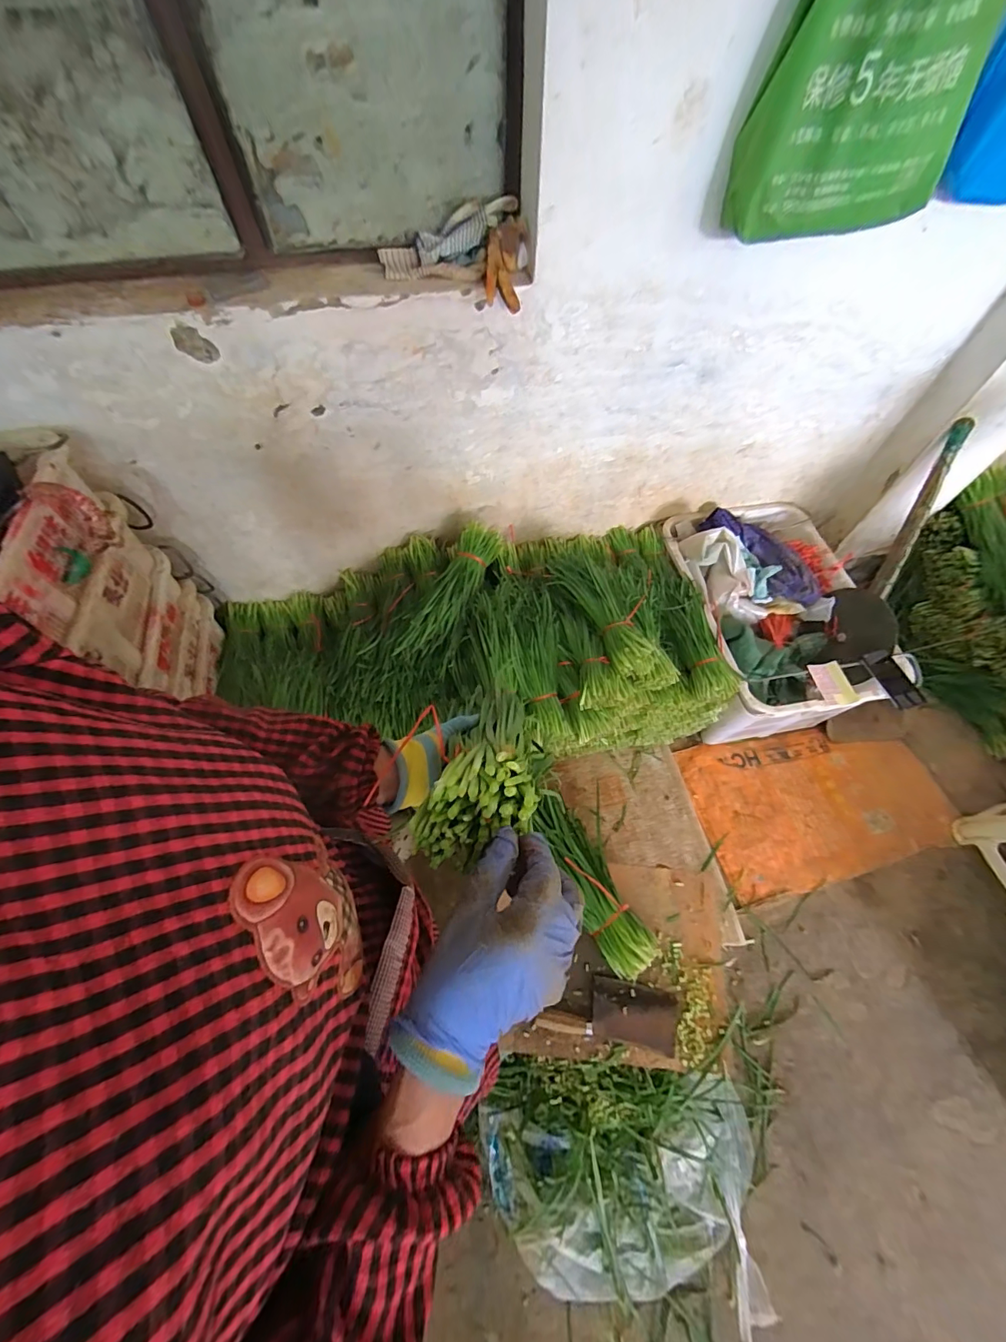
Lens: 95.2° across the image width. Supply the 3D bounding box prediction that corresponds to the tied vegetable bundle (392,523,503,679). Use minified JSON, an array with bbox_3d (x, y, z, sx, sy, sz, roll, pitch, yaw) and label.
[{"bbox_3d":[-0.124,-0.189,1.140,0.117,0.083,0.376,26,81,14],"label":"tied vegetable bundle"}]

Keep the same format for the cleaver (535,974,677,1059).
[{"bbox_3d":[0.209,0.655,0.886,0.254,0.035,0.099,11,62,6],"label":"cleaver"}]

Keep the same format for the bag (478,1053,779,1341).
[{"bbox_3d":[0.236,0.991,0.885,0.535,0.205,0.381,4,61,2],"label":"bag"}]

